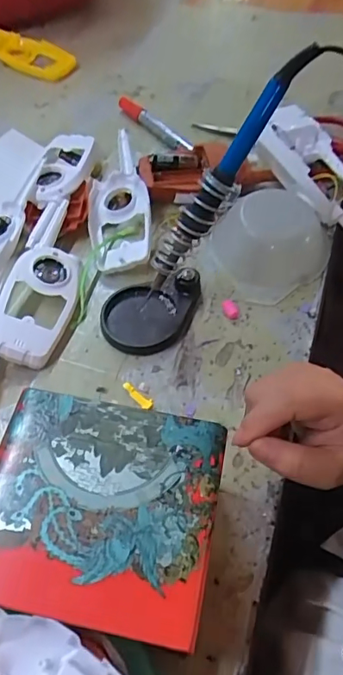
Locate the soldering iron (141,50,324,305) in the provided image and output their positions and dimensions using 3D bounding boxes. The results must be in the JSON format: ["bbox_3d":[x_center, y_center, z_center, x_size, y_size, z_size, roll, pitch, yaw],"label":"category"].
[{"bbox_3d":[0.033,-0.108,0.360,0.023,0.202,0.022,-1,45,-48],"label":"soldering iron"}]

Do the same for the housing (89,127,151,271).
[{"bbox_3d":[-0.051,-0.131,0.484,0.055,0.038,0.166,-4,55,-4],"label":"housing"}]

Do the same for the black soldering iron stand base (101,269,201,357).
[{"bbox_3d":[-0.017,-0.021,0.419,0.082,0.025,0.068,-2,55,-3],"label":"black soldering iron stand base"}]

